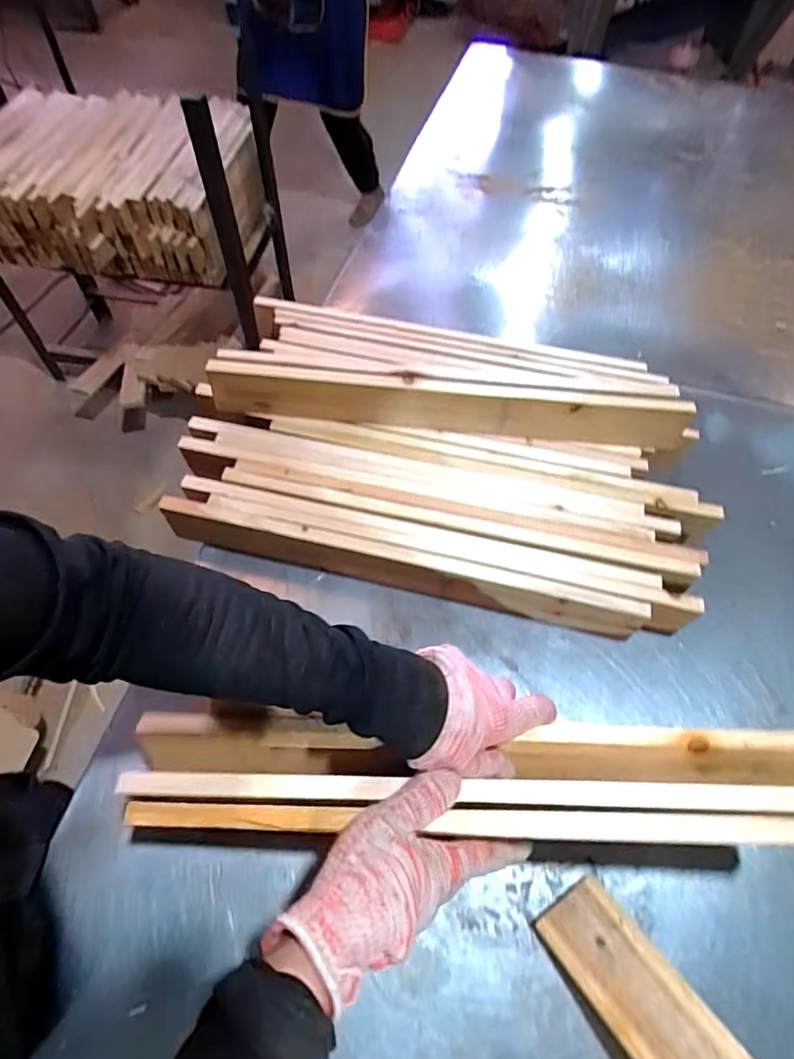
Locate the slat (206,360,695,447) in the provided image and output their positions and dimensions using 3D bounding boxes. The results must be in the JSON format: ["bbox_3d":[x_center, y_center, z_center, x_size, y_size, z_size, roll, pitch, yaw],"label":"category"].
[{"bbox_3d":[0.045,-0.131,0.578,0.498,0.063,0.020,7,57,3],"label":"slat"}]

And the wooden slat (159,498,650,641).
[{"bbox_3d":[-0.002,0.040,0.546,0.471,0.071,0.025,12,58,6],"label":"wooden slat"}]

